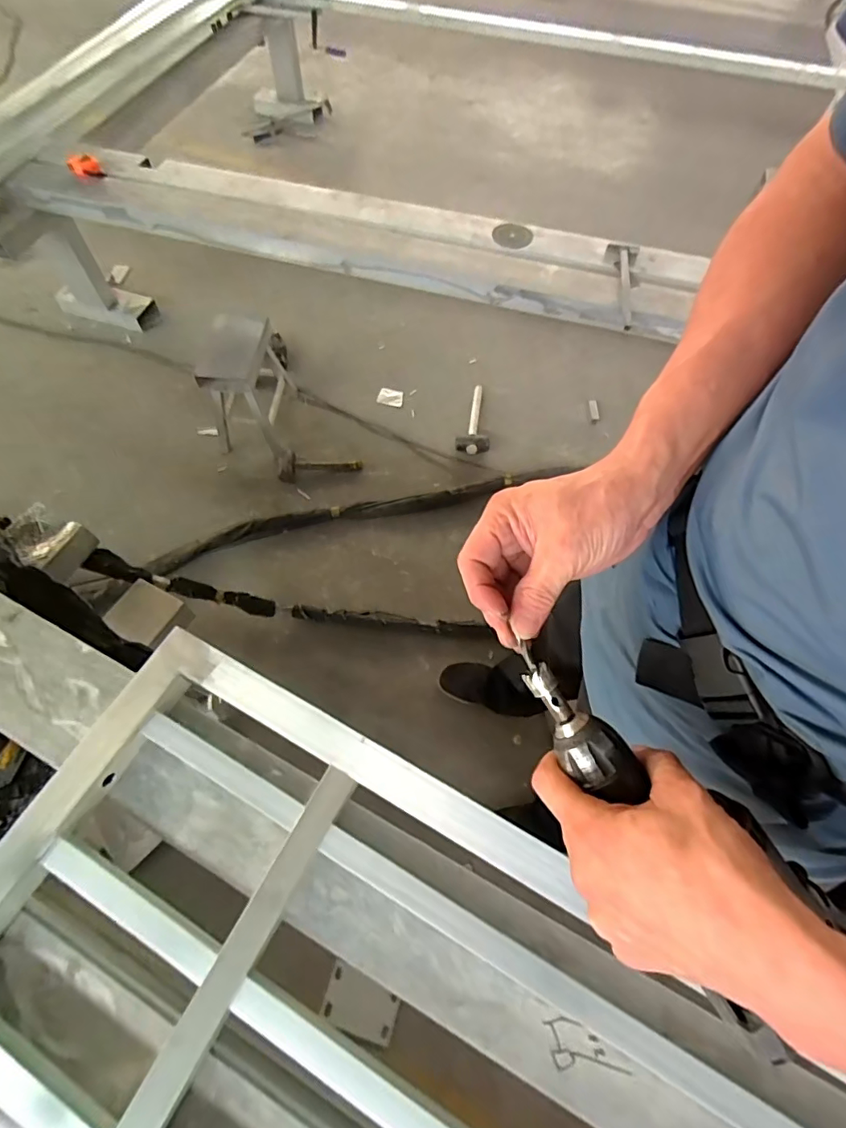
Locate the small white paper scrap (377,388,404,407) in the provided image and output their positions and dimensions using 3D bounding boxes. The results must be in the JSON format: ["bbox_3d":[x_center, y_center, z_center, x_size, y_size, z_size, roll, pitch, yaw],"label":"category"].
[{"bbox_3d":[-0.113,-0.580,1.773,0.088,0.012,0.058,7,90,-10],"label":"small white paper scrap"}]

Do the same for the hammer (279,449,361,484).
[{"bbox_3d":[-0.321,-0.311,1.596,0.256,0.036,0.101,-6,63,-5],"label":"hammer"}]

